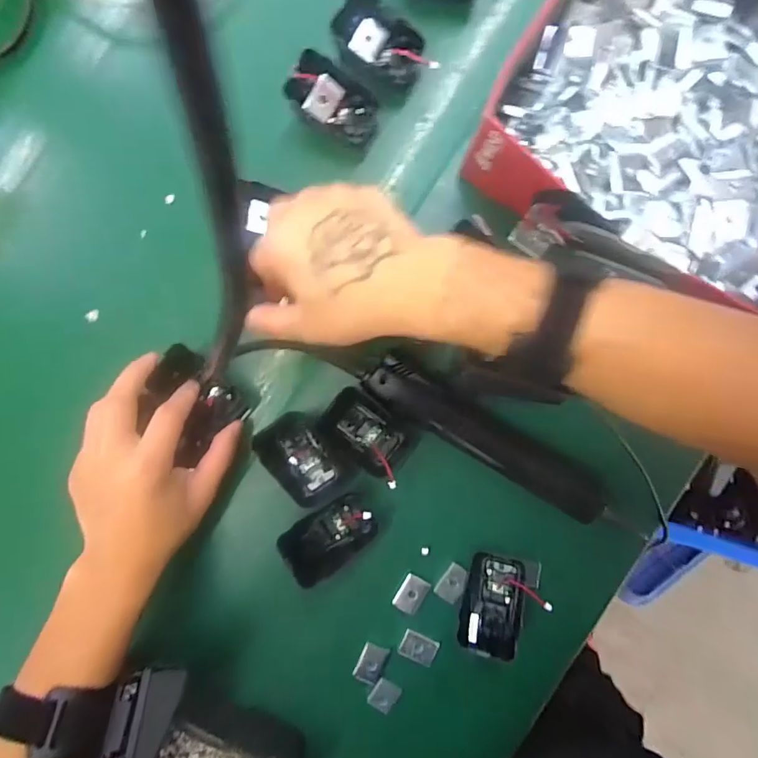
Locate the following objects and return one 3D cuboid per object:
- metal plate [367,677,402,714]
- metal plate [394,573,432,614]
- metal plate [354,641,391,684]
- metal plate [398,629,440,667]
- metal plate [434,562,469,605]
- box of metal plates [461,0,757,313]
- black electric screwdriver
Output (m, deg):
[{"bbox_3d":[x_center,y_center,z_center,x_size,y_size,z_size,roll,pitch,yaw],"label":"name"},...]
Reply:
[{"bbox_3d":[0.004,0.248,0.381,0.021,0.006,0.022,33,84,-2],"label":"metal plate"},{"bbox_3d":[0.025,0.170,0.382,0.020,0.004,0.028,33,91,3],"label":"metal plate"},{"bbox_3d":[-0.006,0.223,0.381,0.019,0.004,0.030,25,90,3],"label":"metal plate"},{"bbox_3d":[0.031,0.211,0.381,0.028,0.006,0.019,25,90,3],"label":"metal plate"},{"bbox_3d":[0.058,0.161,0.381,0.019,0.004,0.028,33,91,3],"label":"metal plate"},{"bbox_3d":[0.216,-0.166,0.333,0.252,0.067,0.204,33,92,5],"label":"box of metal plates"},{"bbox_3d":[0.081,0.046,0.358,0.194,0.035,0.033,31,91,3],"label":"black electric screwdriver"}]

